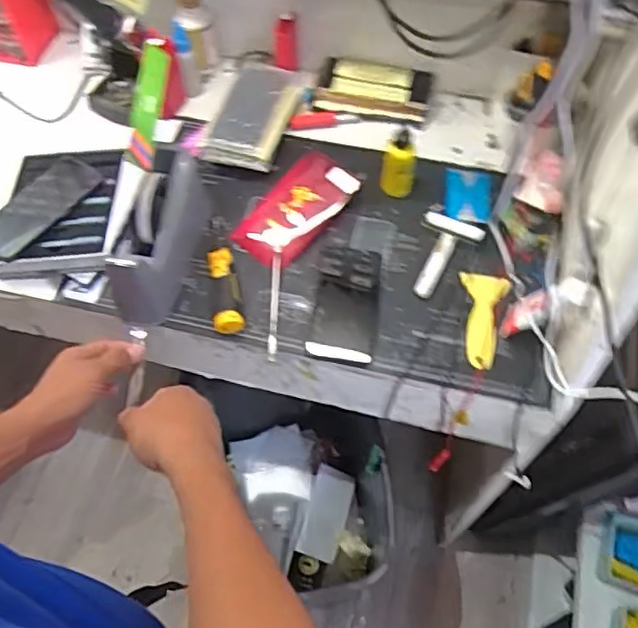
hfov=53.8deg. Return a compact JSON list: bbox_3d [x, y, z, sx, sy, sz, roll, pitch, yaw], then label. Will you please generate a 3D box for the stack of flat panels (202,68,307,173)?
[{"bbox_3d":[-0.085,-0.267,0.861,0.107,0.036,0.182,9,60,6],"label":"stack of flat panels"}]

